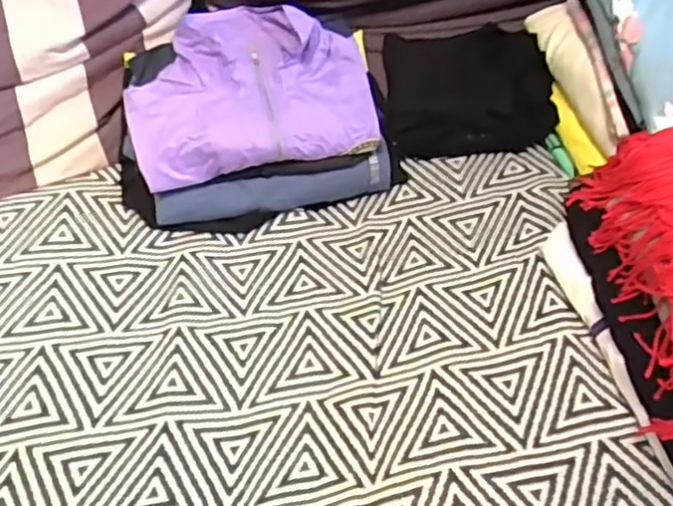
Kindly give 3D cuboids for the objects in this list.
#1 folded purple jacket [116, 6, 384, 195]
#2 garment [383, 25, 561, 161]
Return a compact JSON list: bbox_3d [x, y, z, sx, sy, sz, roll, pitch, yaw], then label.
[{"bbox_3d":[-0.110,-0.208,0.811,0.293,0.053,0.219,-10,77,-8],"label":"folded purple jacket"},{"bbox_3d":[0.175,-0.230,0.918,0.216,0.100,0.176,-5,50,-2],"label":"garment"}]

